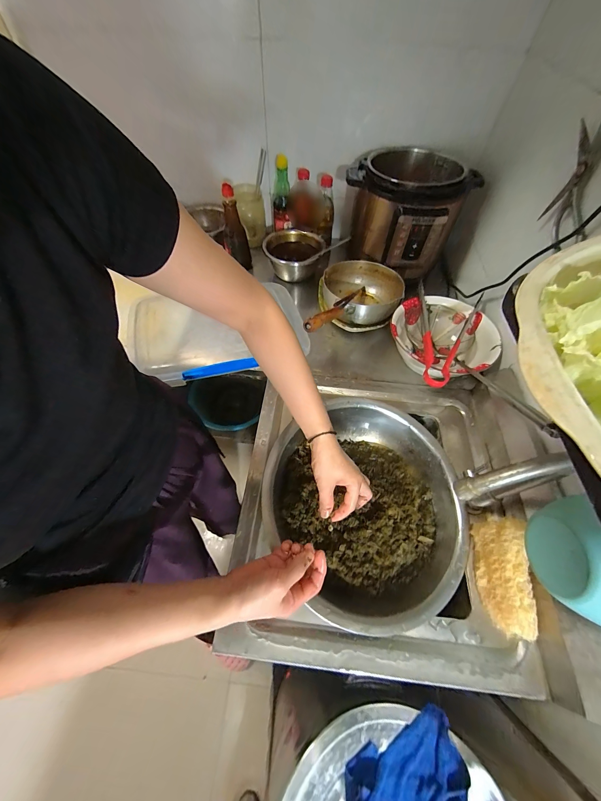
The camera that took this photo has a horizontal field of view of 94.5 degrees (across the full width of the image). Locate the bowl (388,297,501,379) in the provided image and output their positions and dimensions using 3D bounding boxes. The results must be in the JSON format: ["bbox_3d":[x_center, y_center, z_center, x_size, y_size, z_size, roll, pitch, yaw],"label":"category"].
[{"bbox_3d":[0.317,-0.132,0.645,0.218,0.094,0.222,0,58,-1],"label":"bowl"}]

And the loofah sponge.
[{"bbox_3d":[0.305,0.260,0.420,0.057,0.061,0.156,5,71,2],"label":"loofah sponge"}]

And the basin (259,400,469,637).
[{"bbox_3d":[0.123,0.172,0.484,0.344,0.108,0.333,0,58,-1],"label":"basin"}]

